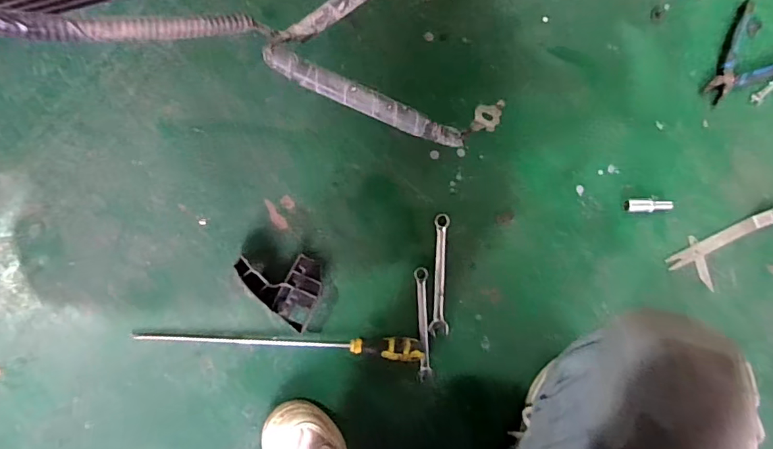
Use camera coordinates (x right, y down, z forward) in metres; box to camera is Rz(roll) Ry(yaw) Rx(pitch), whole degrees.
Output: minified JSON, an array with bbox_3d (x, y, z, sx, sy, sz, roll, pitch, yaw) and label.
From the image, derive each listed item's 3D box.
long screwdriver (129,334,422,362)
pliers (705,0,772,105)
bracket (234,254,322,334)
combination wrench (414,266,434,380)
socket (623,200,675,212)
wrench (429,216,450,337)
[{"bbox_3d":[-0.136,0.160,0.655,0.388,0.028,0.031,6,84,-8],"label":"long screwdriver"},{"bbox_3d":[0.630,-0.284,0.830,0.184,0.027,0.136,-44,93,-10],"label":"pliers"},{"bbox_3d":[-0.148,0.078,0.655,0.118,0.029,0.090,27,82,-6],"label":"bracket"},{"bbox_3d":[0.055,0.146,0.699,0.019,0.004,0.161,-2,86,-9],"label":"combination wrench"},{"bbox_3d":[0.425,-0.029,0.770,0.084,0.023,0.020,-1,85,-9],"label":"socket"},{"bbox_3d":[0.079,0.074,0.708,0.028,0.005,0.177,1,85,-9],"label":"wrench"}]

